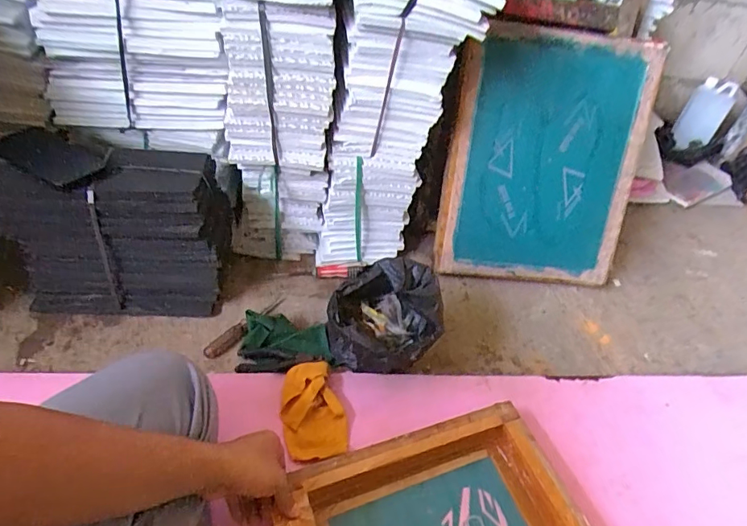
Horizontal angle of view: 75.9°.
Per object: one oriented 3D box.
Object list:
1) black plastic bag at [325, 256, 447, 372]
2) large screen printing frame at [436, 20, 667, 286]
[{"bbox_3d":[0.013,0.095,0.765,0.171,0.138,0.143,-3,45,-14],"label":"black plastic bag"},{"bbox_3d":[0.327,-0.187,0.923,0.354,0.466,0.031,4,21,-5],"label":"large screen printing frame"}]

